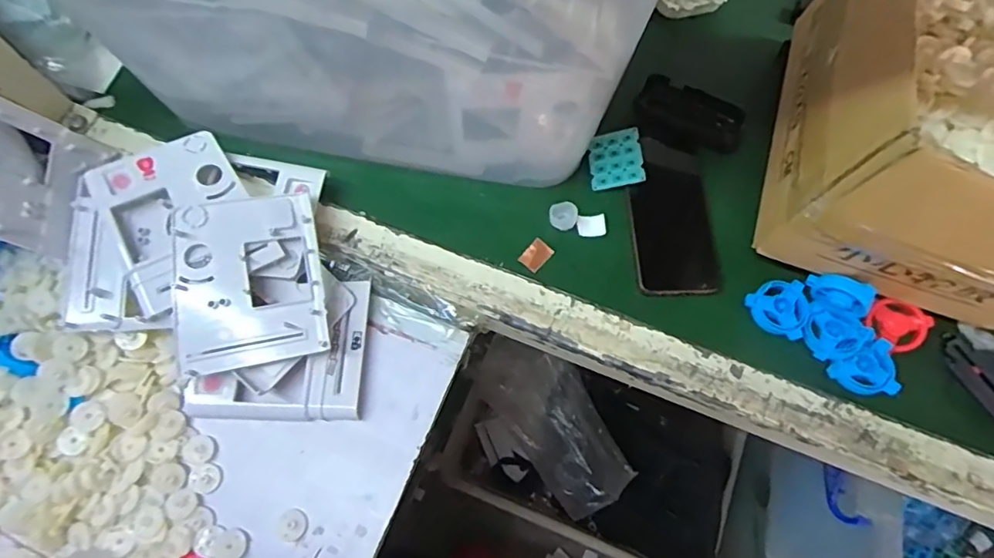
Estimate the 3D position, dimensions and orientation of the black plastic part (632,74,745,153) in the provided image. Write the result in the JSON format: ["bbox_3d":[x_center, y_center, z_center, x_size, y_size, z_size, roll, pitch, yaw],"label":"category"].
[{"bbox_3d":[0.197,-0.171,0.570,0.106,0.014,0.060,28,72,7],"label":"black plastic part"}]

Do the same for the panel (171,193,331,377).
[{"bbox_3d":[-0.206,-0.001,0.463,0.112,0.020,0.140,-10,78,-9],"label":"panel"}]

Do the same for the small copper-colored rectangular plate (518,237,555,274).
[{"bbox_3d":[0.037,-0.022,0.529,0.021,0.004,0.029,41,79,5],"label":"small copper-colored rectangular plate"}]

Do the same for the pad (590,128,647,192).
[{"bbox_3d":[0.116,-0.117,0.553,0.051,0.004,0.057,-9,75,15],"label":"pad"}]

